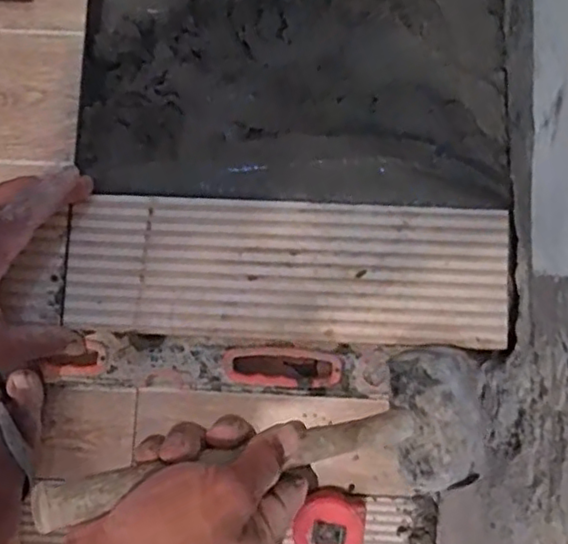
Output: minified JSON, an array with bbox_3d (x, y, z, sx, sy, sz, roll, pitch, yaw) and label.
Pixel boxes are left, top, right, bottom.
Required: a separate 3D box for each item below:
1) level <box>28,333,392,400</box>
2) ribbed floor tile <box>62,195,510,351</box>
[{"bbox_3d":[-0.071,0.098,0.670,0.357,0.016,0.056,2,80,2],"label":"level"},{"bbox_3d":[0.001,0.000,0.463,0.314,0.013,0.101,2,80,2],"label":"ribbed floor tile"}]

